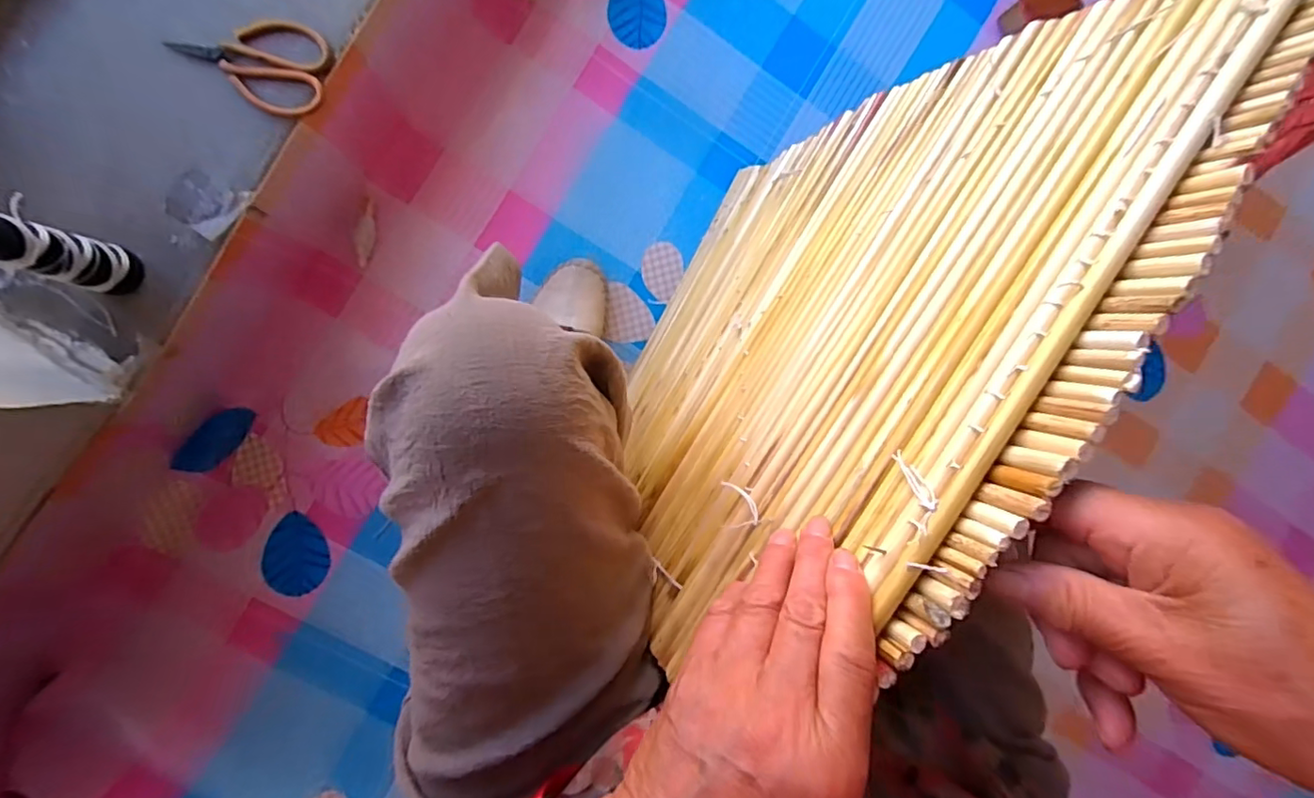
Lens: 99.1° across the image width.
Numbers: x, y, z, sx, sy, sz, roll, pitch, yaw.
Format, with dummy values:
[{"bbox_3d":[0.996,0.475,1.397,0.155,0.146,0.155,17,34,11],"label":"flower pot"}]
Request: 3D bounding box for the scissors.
[{"bbox_3d":[-0.327,-0.278,0.455,0.108,0.014,0.071,17,88,-2],"label":"scissors"}]

